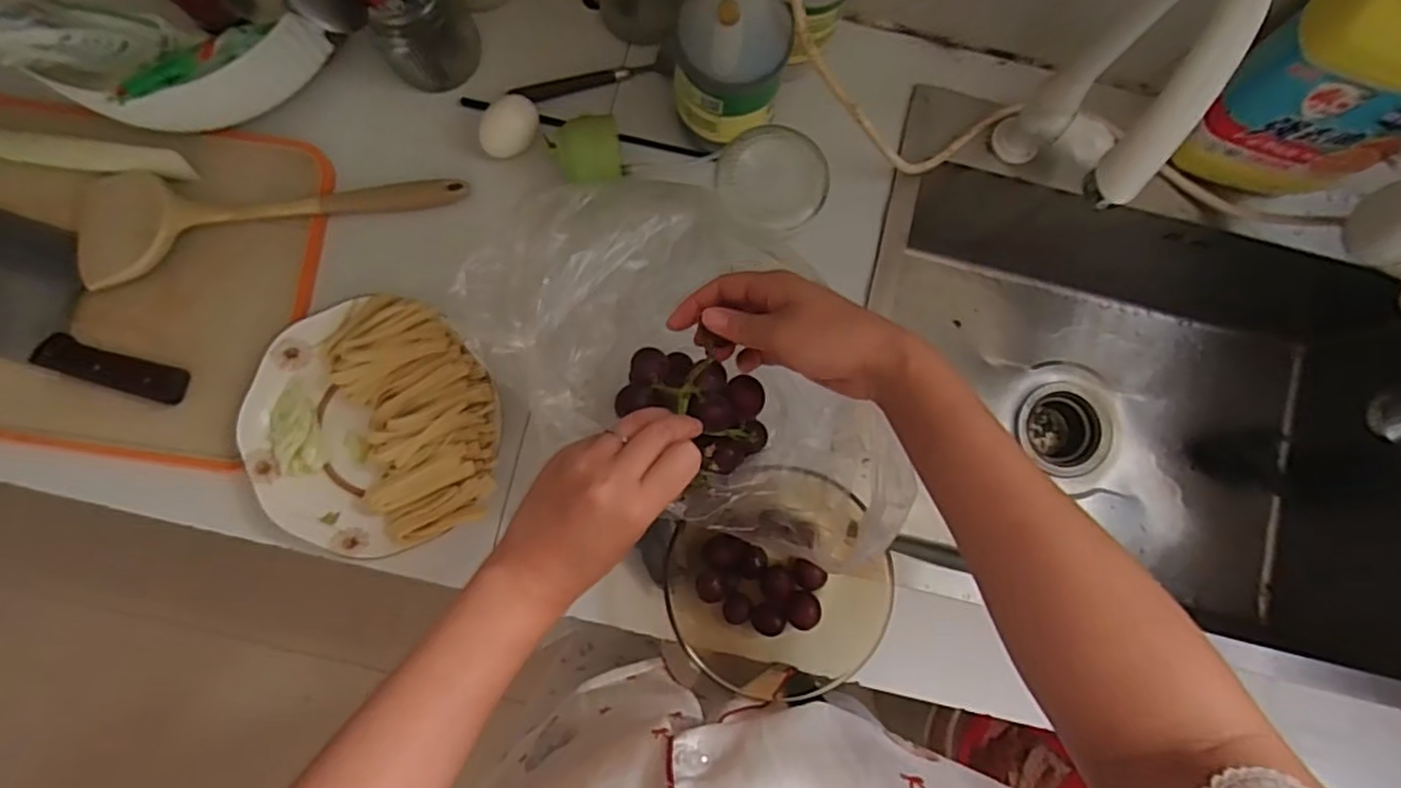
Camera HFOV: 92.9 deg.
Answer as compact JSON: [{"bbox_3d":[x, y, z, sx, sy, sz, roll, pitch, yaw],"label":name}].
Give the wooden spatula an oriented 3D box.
[{"bbox_3d":[-0.363,-0.163,0.558,0.307,0.032,0.091,-11,85,-3],"label":"wooden spatula"}]

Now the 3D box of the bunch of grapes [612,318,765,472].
[{"bbox_3d":[0.000,0.006,0.450,0.104,0.053,0.070,38,84,2],"label":"bunch of grapes"}]

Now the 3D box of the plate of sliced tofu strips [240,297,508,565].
[{"bbox_3d":[-0.266,0.026,0.542,0.193,0.046,0.203,0,84,-2],"label":"plate of sliced tofu strips"}]

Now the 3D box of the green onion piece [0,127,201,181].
[{"bbox_3d":[-0.580,-0.216,0.567,0.293,0.019,0.028,9,84,-1],"label":"green onion piece"}]

